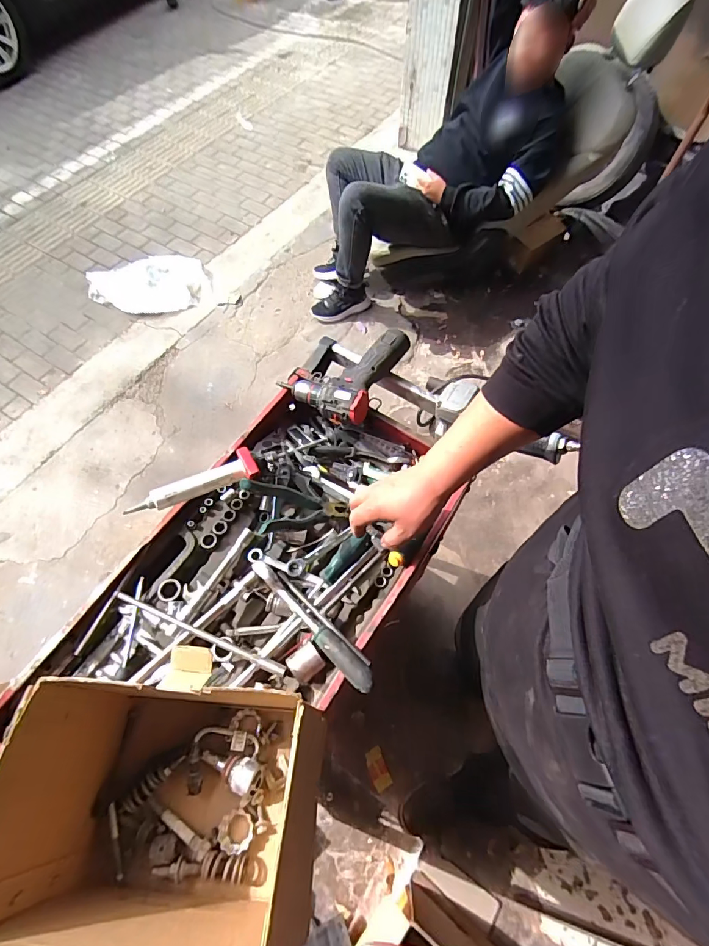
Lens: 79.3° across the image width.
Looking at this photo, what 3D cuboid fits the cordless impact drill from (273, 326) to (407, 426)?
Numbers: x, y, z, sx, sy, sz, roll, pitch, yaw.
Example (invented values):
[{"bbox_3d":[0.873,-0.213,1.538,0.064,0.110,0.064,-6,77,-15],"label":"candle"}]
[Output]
[{"bbox_3d":[-0.016,-0.184,0.787,0.175,0.070,0.201,22,69,26],"label":"cordless impact drill"}]

